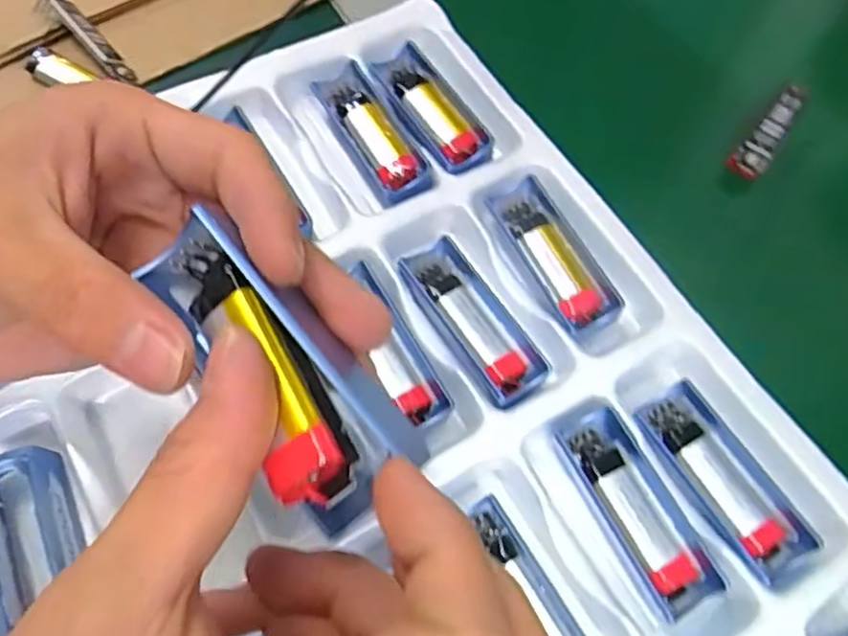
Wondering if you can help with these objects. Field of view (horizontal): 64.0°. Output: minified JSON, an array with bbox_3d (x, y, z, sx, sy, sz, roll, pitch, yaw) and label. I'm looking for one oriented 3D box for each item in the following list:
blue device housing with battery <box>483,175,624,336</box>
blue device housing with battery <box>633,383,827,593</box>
[{"bbox_3d":[0.060,-0.029,0.315,0.028,0.014,0.079,-26,68,-15],"label":"blue device housing with battery"},{"bbox_3d":[0.119,0.066,0.274,0.030,0.018,0.080,-29,69,-16],"label":"blue device housing with battery"}]

